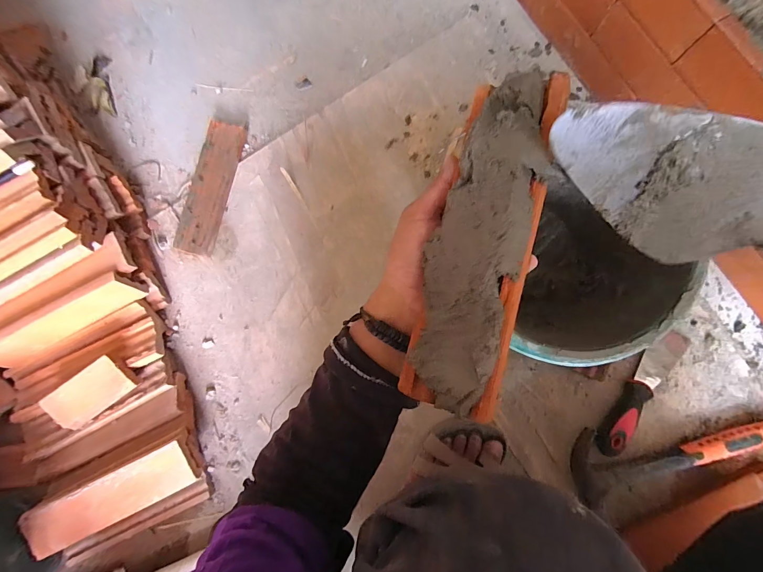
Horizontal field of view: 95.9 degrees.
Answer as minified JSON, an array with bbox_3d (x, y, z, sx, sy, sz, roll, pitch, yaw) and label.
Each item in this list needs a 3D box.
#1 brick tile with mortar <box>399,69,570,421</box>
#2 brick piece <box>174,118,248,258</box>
[{"bbox_3d":[0.067,-0.032,0.222,0.059,0.029,0.220,14,85,7],"label":"brick tile with mortar"},{"bbox_3d":[-0.284,-0.164,0.574,0.063,0.021,0.225,12,83,7],"label":"brick piece"}]

